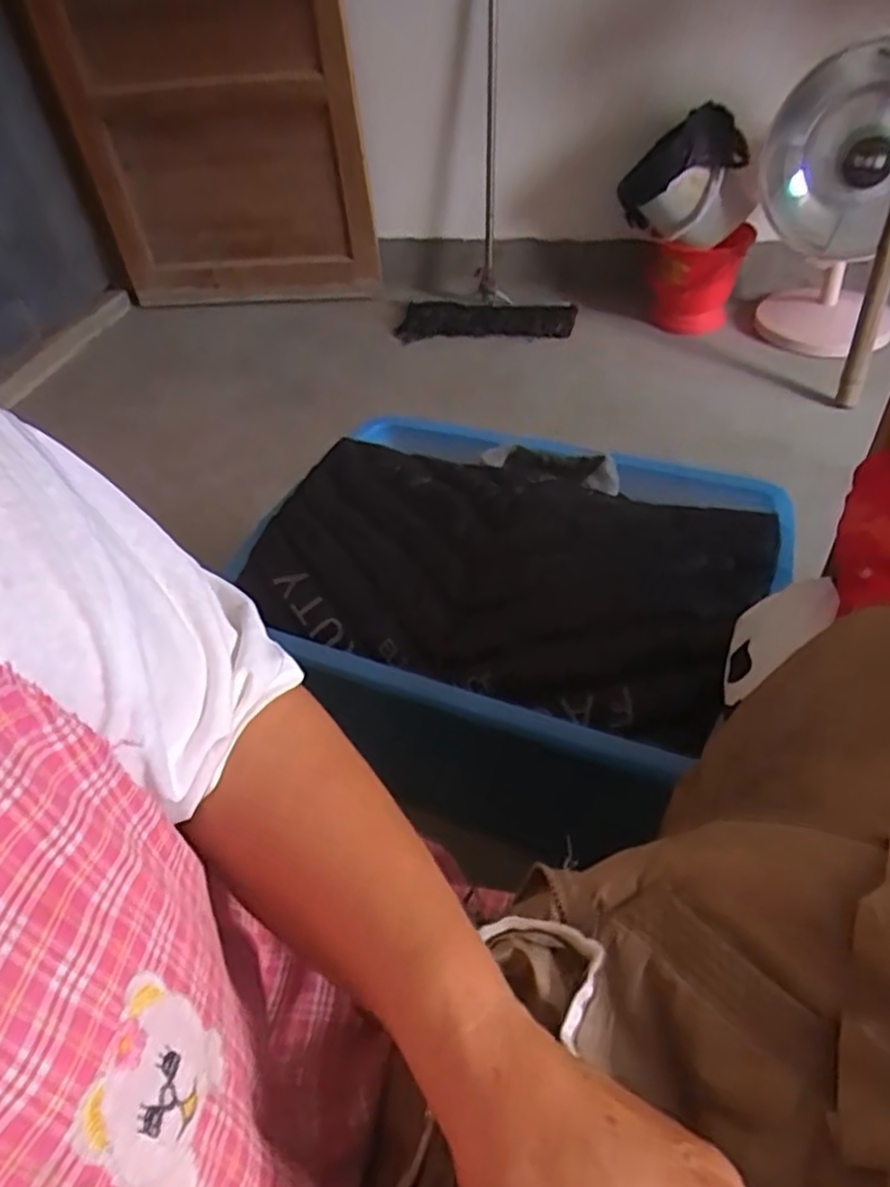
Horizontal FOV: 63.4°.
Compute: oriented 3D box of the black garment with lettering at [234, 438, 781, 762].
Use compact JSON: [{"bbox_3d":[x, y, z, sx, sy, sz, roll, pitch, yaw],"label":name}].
[{"bbox_3d":[0.055,-0.028,0.805,0.534,0.068,0.316,14,49,20],"label":"black garment with lettering"}]

